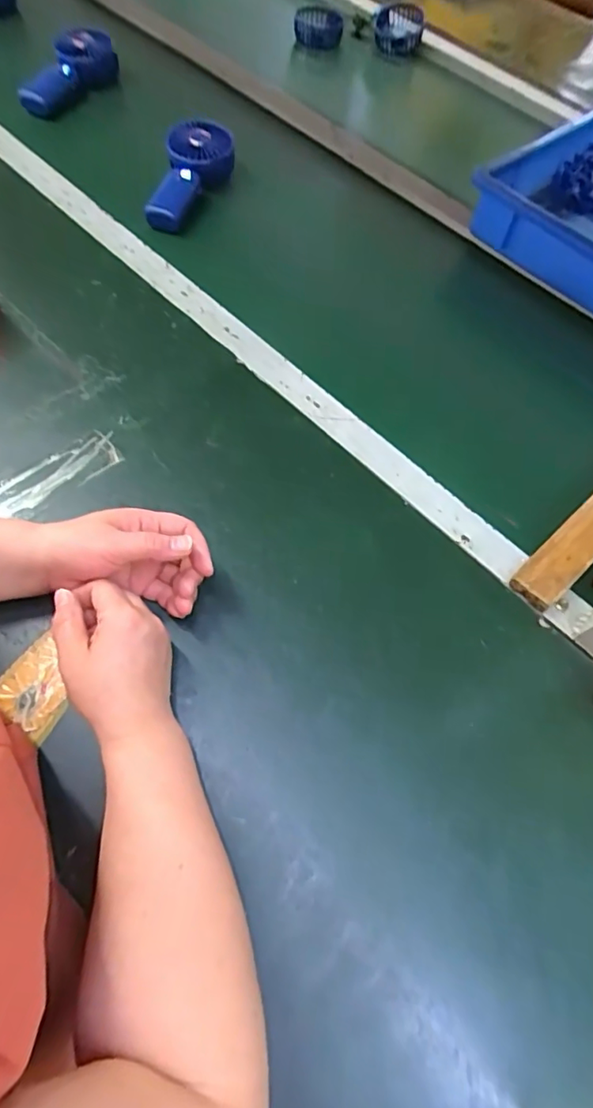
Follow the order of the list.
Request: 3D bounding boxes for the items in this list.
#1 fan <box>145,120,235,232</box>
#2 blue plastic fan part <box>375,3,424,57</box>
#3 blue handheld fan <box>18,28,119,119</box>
[{"bbox_3d":[-0.133,-0.486,0.685,0.082,0.039,0.172,10,63,1],"label":"fan"},{"bbox_3d":[0.188,-0.946,0.965,0.091,0.047,0.098,10,63,1],"label":"blue plastic fan part"},{"bbox_3d":[-0.339,-0.707,0.786,0.096,0.048,0.196,19,64,6],"label":"blue handheld fan"}]

